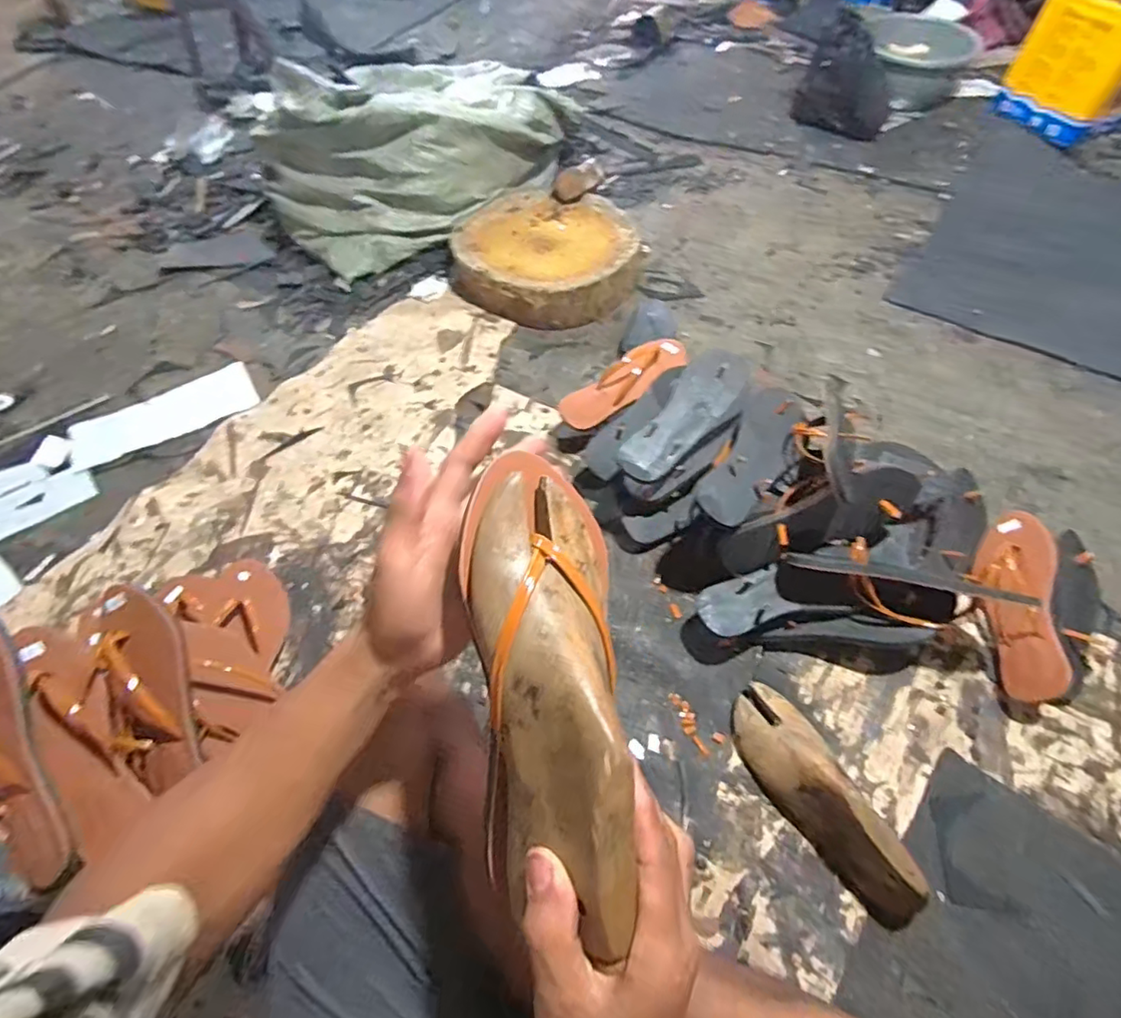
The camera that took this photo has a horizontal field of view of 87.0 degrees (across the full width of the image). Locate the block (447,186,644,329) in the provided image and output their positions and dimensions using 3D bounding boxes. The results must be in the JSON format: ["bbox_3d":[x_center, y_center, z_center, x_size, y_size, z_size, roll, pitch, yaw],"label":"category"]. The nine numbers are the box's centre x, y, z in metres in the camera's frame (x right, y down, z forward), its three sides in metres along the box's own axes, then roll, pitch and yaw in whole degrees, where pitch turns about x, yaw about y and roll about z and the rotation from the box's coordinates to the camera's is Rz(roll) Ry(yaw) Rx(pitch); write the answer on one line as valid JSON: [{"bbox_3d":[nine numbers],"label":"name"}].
[{"bbox_3d":[-0.031,-0.500,1.186,0.355,0.098,0.345,-1,57,1],"label":"block"}]

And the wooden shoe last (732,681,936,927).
[{"bbox_3d":[0.266,0.296,0.610,0.067,0.076,0.247,-21,58,-11],"label":"wooden shoe last"}]

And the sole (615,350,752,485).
[{"bbox_3d":[0.180,-0.130,0.817,0.096,0.026,0.251,30,62,20],"label":"sole"}]

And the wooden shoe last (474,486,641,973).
[{"bbox_3d":[-0.005,0.094,0.314,0.073,0.064,0.227,-8,68,-3],"label":"wooden shoe last"}]

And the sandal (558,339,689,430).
[{"bbox_3d":[0.110,-0.205,0.927,0.240,0.042,0.071,-40,64,-22],"label":"sandal"}]

